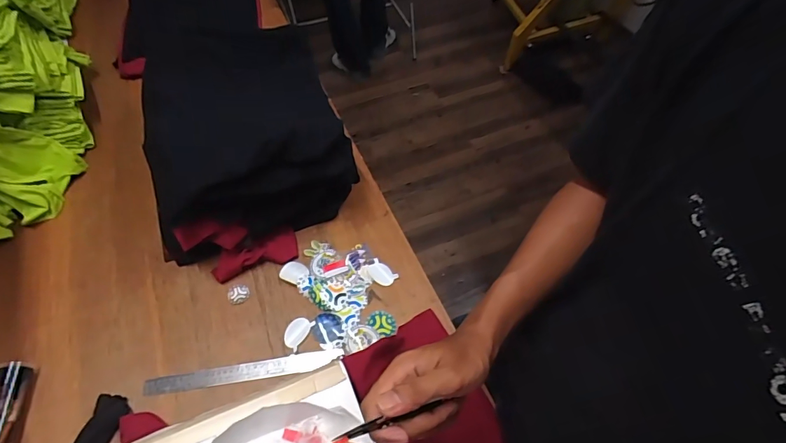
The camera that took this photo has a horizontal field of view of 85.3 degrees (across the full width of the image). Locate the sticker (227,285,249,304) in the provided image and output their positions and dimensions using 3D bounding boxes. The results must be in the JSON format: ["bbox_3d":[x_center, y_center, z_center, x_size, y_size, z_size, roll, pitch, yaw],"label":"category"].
[{"bbox_3d":[-0.286,0.134,0.788,0.037,0.004,0.036,0,58,0],"label":"sticker"}]

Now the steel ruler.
[{"bbox_3d":[-0.246,0.252,0.716,0.318,0.008,0.032,-8,64,-6],"label":"steel ruler"}]

